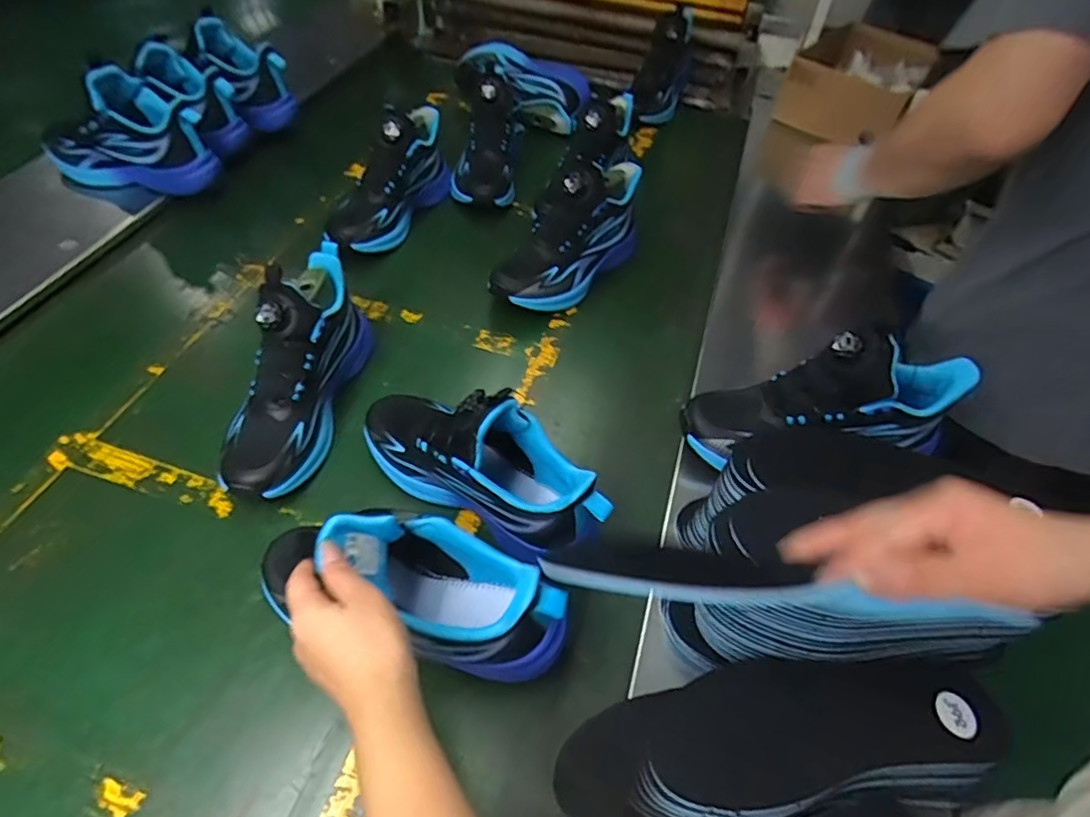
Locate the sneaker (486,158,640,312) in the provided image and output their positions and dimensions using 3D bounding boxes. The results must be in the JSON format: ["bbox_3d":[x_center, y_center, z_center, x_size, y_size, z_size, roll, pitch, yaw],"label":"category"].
[{"bbox_3d":[0.042,-0.232,0.762,0.097,0.128,0.266,24,54,16],"label":"sneaker"}]

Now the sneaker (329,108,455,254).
[{"bbox_3d":[-0.220,-0.344,0.864,0.080,0.129,0.281,16,52,10],"label":"sneaker"}]

